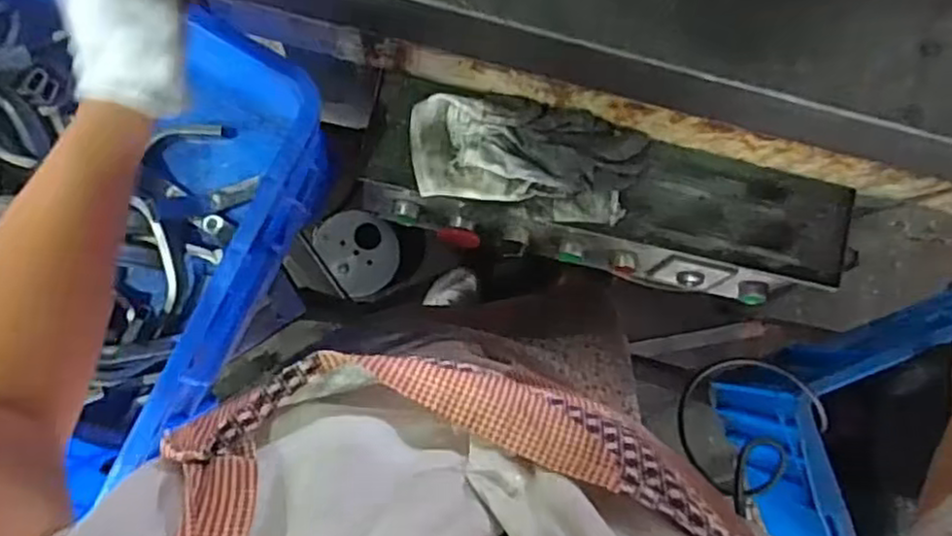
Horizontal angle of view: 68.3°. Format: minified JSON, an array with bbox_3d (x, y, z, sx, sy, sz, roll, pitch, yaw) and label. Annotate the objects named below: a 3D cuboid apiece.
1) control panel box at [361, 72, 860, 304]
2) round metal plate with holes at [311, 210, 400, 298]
[{"bbox_3d":[0.116,-0.054,0.626,0.425,0.091,0.113,12,84,-6],"label":"control panel box"},{"bbox_3d":[-0.206,-0.031,1.253,0.128,0.010,0.160,-36,109,-3],"label":"round metal plate with holes"}]

